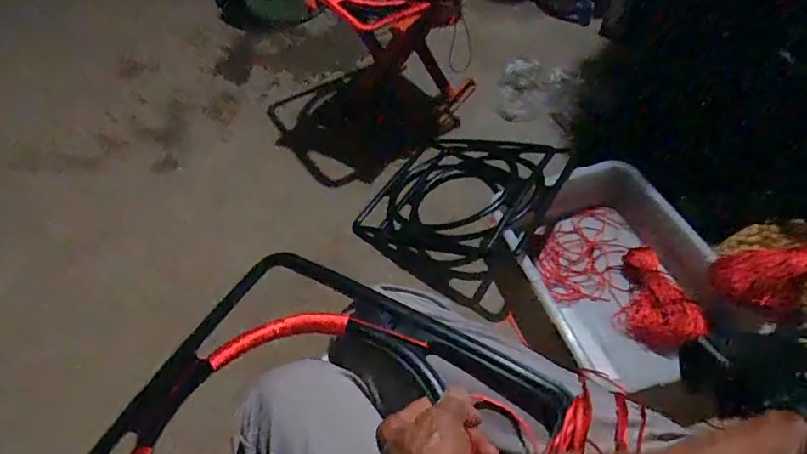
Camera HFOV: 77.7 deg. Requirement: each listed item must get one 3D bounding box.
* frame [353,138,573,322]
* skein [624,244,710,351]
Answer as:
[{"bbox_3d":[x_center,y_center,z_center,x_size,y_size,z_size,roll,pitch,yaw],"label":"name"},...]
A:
[{"bbox_3d":[0.108,-0.054,1.022,0.340,0.111,0.364,22,53,21],"label":"frame"},{"bbox_3d":[0.416,0.117,0.851,0.109,0.047,0.198,-7,48,-4],"label":"skein"}]

